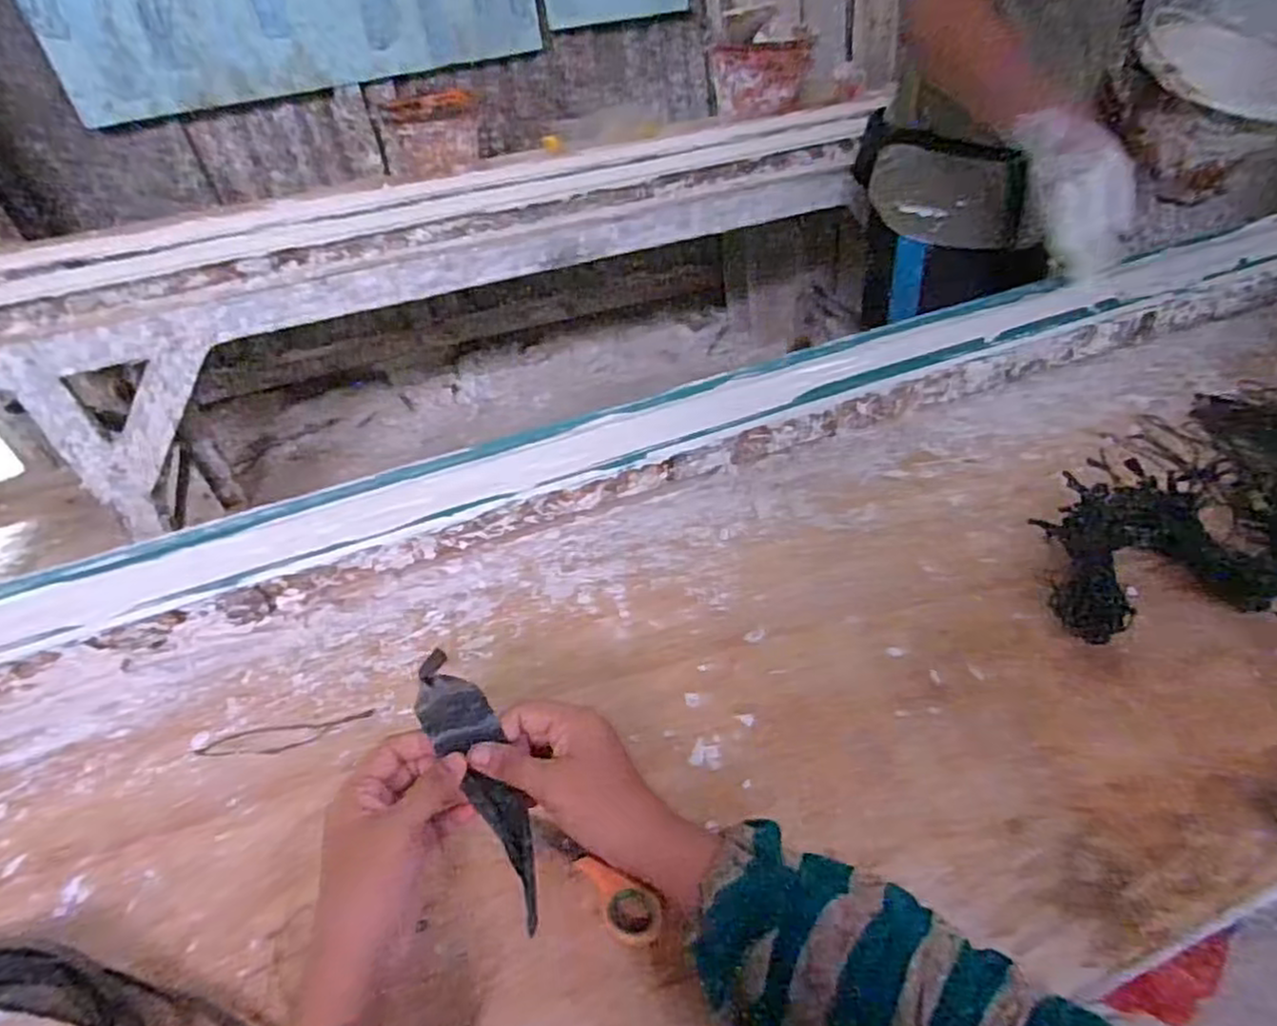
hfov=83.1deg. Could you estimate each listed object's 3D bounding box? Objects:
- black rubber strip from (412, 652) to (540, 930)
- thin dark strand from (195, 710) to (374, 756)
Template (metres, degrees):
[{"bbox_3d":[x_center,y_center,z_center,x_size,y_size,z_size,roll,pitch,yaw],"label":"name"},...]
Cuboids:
[{"bbox_3d":[-0.089,0.151,0.411,0.036,0.011,0.158,-23,65,-17],"label":"black rubber strip"},{"bbox_3d":[-0.261,0.165,0.534,0.126,0.005,0.022,-9,41,-1],"label":"thin dark strand"}]

